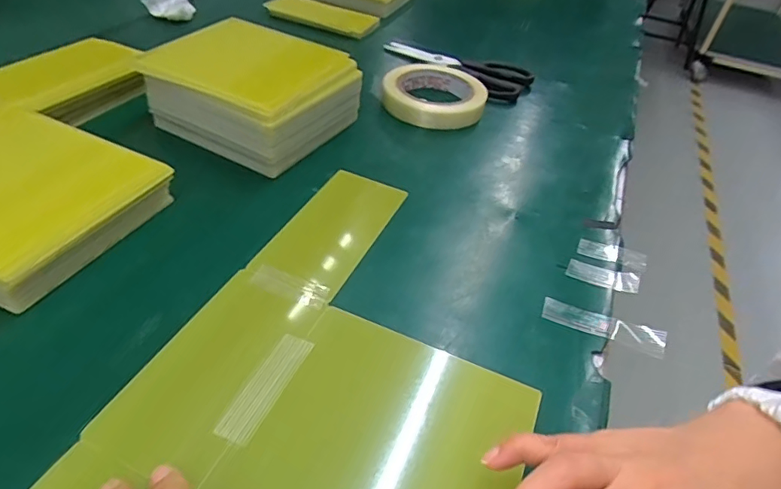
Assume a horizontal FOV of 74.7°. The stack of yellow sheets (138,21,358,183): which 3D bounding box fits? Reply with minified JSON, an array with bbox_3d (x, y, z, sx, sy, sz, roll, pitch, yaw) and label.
[{"bbox_3d":[-0.122,-0.140,0.475,0.149,0.057,0.135,23,44,16],"label":"stack of yellow sheets"}]

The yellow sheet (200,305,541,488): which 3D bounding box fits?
[{"bbox_3d":[-0.002,0.104,0.274,0.138,0.004,0.132,20,45,15],"label":"yellow sheet"}]

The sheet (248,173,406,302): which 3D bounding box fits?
[{"bbox_3d":[-0.041,-0.014,0.391,0.065,0.010,0.138,21,43,13],"label":"sheet"}]

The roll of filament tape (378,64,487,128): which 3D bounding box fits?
[{"bbox_3d":[0.049,-0.166,0.568,0.109,0.032,0.109,3,39,-3],"label":"roll of filament tape"}]

